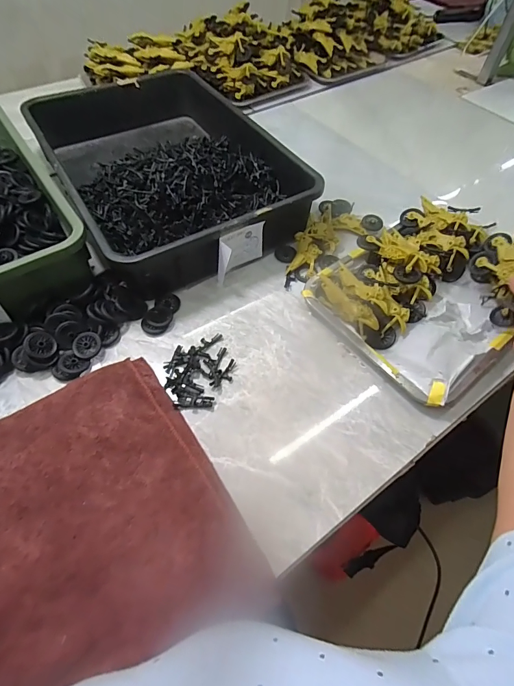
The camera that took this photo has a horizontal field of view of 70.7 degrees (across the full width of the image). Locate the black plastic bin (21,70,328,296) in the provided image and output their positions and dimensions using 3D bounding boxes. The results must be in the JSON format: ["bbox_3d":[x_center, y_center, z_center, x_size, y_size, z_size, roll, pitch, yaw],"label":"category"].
[{"bbox_3d":[-0.166,-0.336,0.685,0.379,0.101,0.541,-27,61,-17],"label":"black plastic bin"}]

